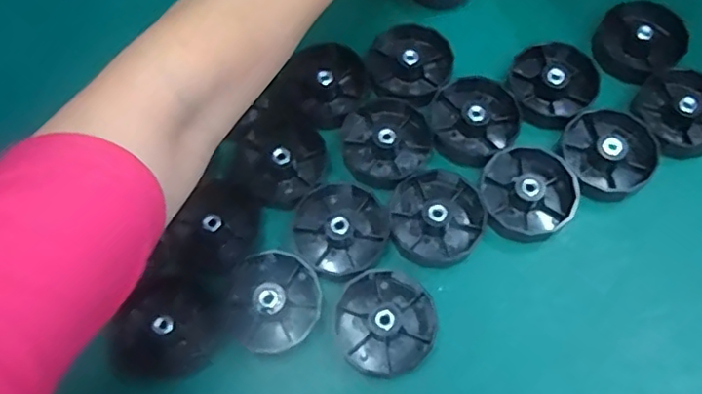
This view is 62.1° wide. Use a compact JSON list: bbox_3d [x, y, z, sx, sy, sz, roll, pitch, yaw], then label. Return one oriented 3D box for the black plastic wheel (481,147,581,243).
[{"bbox_3d":[0.131,-0.004,0.422,0.067,0.022,0.073,-1,66,2],"label":"black plastic wheel"}]

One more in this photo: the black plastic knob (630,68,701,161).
[{"bbox_3d":[0.252,-0.065,0.441,0.065,0.017,0.067,-36,69,-12],"label":"black plastic knob"}]

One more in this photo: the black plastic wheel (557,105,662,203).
[{"bbox_3d":[0.192,-0.035,0.432,0.064,0.023,0.067,-1,66,2],"label":"black plastic wheel"}]

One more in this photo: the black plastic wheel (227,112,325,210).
[{"bbox_3d":[-0.054,-0.031,0.440,0.066,0.022,0.073,9,67,7],"label":"black plastic wheel"}]

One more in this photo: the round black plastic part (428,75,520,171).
[{"bbox_3d":[0.096,-0.059,0.446,0.066,0.017,0.074,-6,66,0],"label":"round black plastic part"}]

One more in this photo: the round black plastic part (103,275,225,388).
[{"bbox_3d":[-0.124,0.092,0.392,0.068,0.024,0.072,-1,66,2],"label":"round black plastic part"}]

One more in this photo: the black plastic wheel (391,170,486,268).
[{"bbox_3d":[0.062,0.011,0.418,0.065,0.020,0.073,-2,66,2],"label":"black plastic wheel"}]

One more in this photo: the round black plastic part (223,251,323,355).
[{"bbox_3d":[-0.054,0.070,0.398,0.065,0.022,0.063,-1,66,2],"label":"round black plastic part"}]

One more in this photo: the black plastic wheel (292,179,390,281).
[{"bbox_3d":[-0.007,0.022,0.414,0.065,0.017,0.068,-1,66,2],"label":"black plastic wheel"}]

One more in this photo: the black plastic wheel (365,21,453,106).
[{"bbox_3d":[0.047,-0.107,0.469,0.067,0.022,0.070,-1,66,2],"label":"black plastic wheel"}]

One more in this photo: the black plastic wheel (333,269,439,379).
[{"bbox_3d":[0.024,0.082,0.386,0.064,0.022,0.067,-1,66,2],"label":"black plastic wheel"}]

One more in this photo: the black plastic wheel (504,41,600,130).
[{"bbox_3d":[0.157,-0.090,0.456,0.064,0.018,0.076,28,70,14],"label":"black plastic wheel"}]

